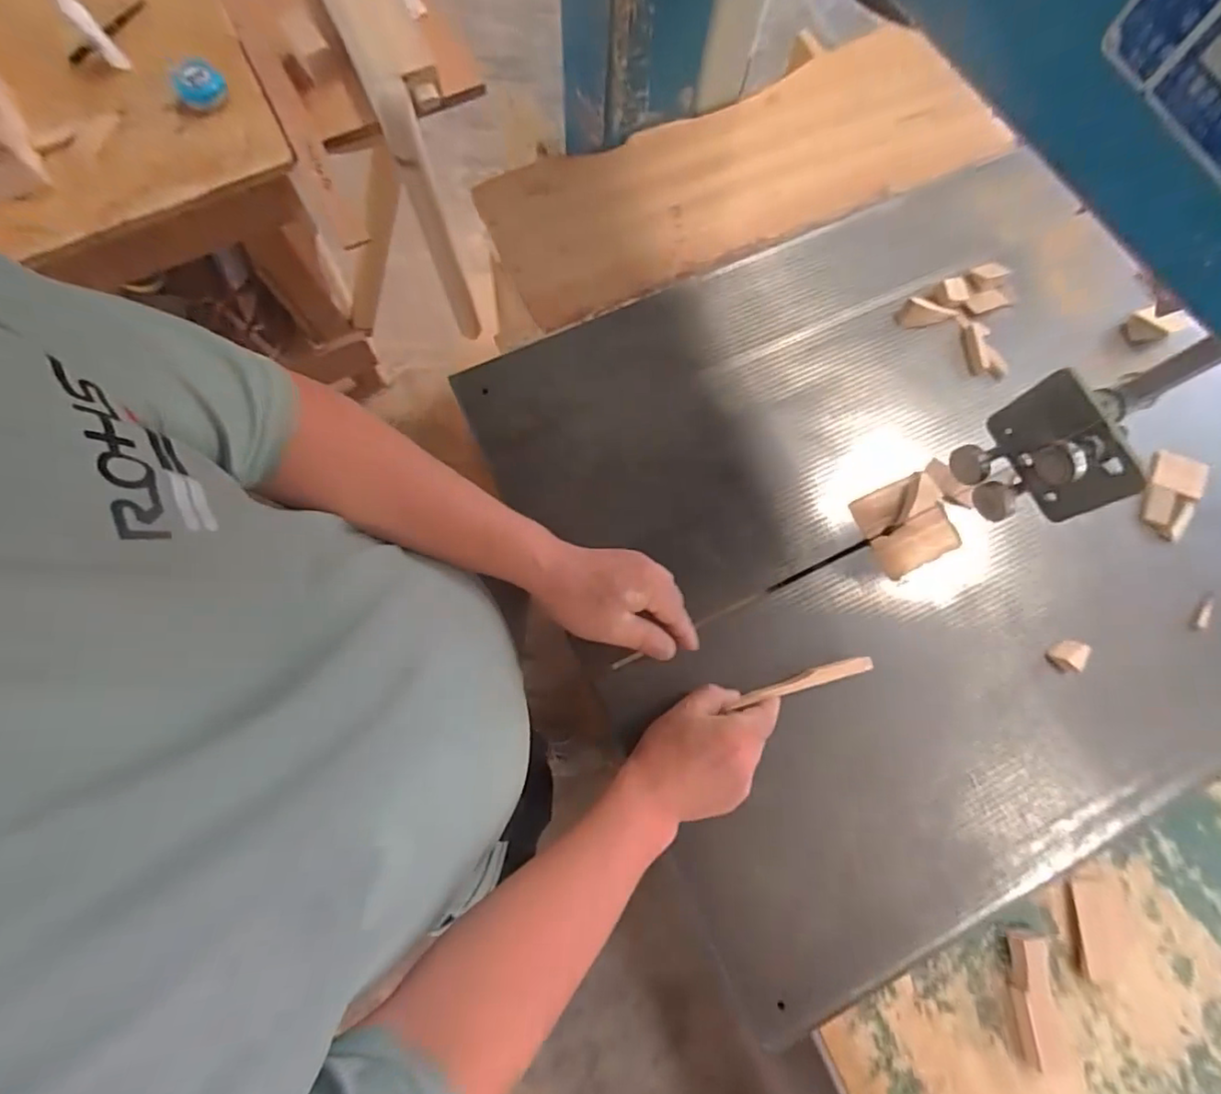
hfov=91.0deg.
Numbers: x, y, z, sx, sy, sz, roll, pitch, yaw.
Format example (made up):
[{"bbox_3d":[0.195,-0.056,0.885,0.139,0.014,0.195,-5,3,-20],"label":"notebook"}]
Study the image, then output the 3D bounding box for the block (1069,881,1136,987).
[{"bbox_3d":[0.506,0.395,0.615,0.058,0.008,0.092,4,77,0],"label":"block"}]

